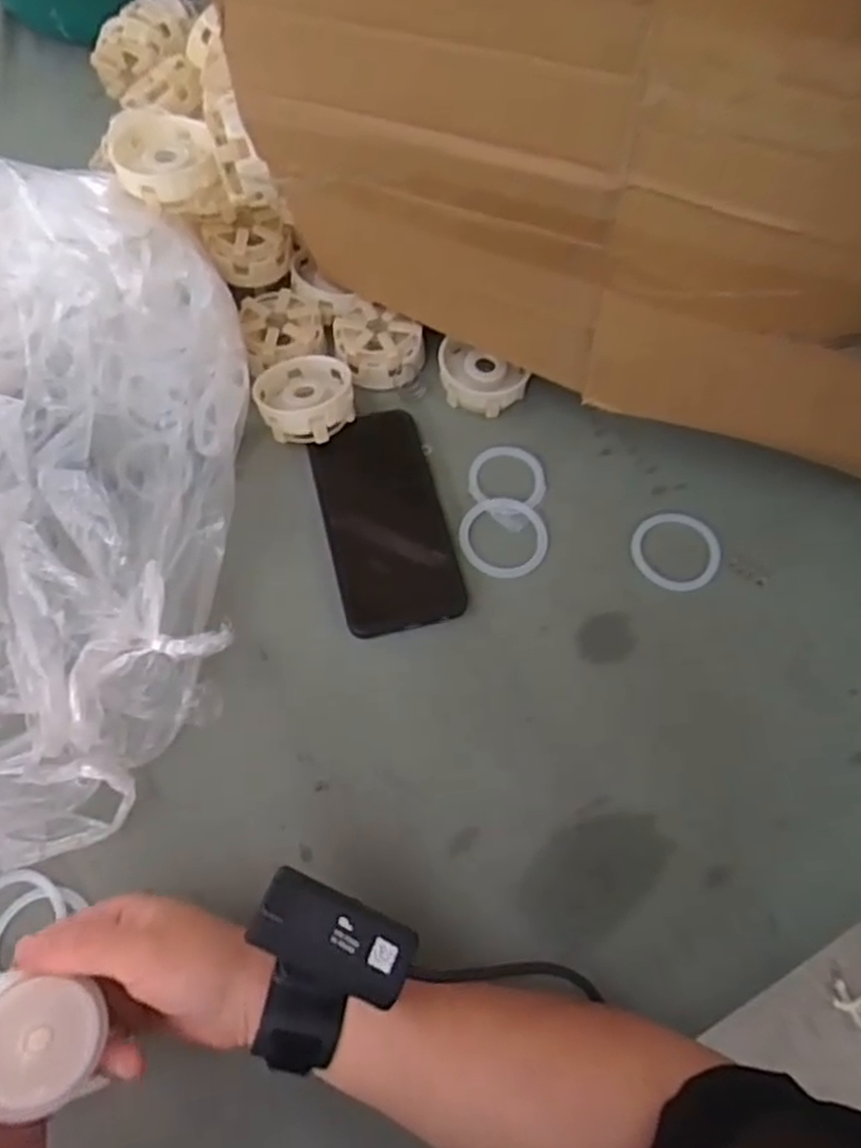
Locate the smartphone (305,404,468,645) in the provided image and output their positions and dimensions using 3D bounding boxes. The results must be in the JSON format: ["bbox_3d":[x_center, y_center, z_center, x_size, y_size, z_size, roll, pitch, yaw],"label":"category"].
[{"bbox_3d":[-0.031,-0.040,0.506,0.078,0.008,0.160,-12,67,-8],"label":"smartphone"}]

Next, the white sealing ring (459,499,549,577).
[{"bbox_3d":[0.050,-0.025,0.510,0.058,0.004,0.059,1,65,-3],"label":"white sealing ring"}]

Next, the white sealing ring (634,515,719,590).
[{"bbox_3d":[0.166,-0.016,0.510,0.062,0.005,0.059,0,56,0],"label":"white sealing ring"}]

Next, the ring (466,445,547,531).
[{"bbox_3d":[0.052,-0.064,0.528,0.057,0.006,0.057,1,65,-3],"label":"ring"}]

